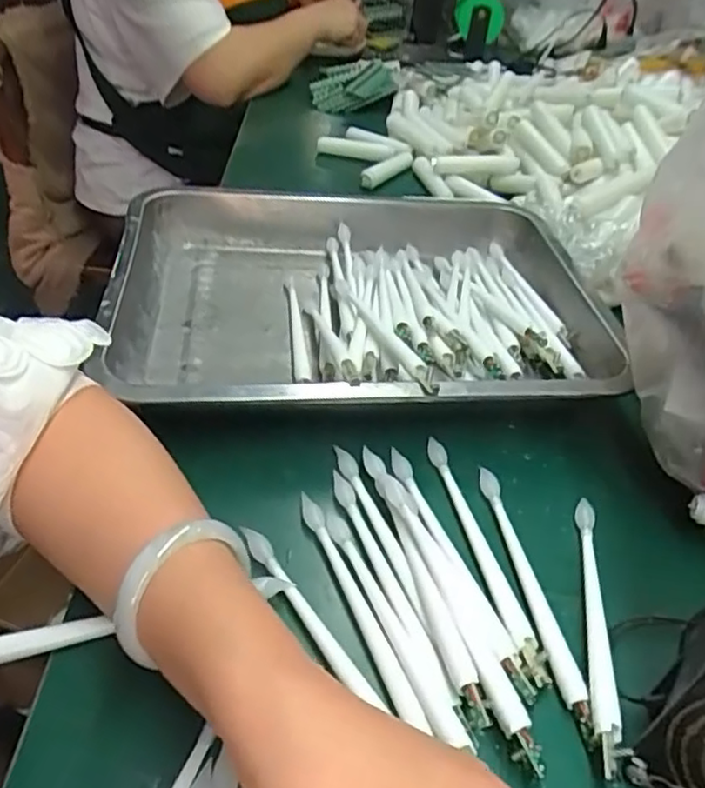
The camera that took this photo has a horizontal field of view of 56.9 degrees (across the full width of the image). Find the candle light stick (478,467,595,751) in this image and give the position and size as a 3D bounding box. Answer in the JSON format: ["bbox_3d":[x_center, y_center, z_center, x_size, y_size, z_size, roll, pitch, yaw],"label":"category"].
[{"bbox_3d":[0.094,0.099,0.338,0.019,0.010,0.154,-2,42,-7],"label":"candle light stick"}]

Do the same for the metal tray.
[{"bbox_3d":[0.007,-0.070,0.490,0.340,0.058,0.253,-1,42,-6],"label":"metal tray"}]

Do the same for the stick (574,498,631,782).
[{"bbox_3d":[0.119,0.108,0.320,0.011,0.015,0.151,10,42,6],"label":"stick"}]

